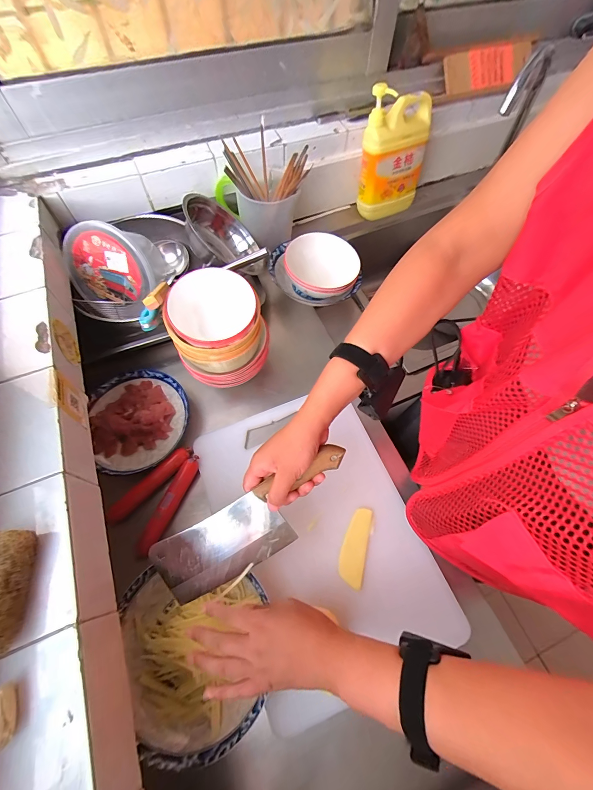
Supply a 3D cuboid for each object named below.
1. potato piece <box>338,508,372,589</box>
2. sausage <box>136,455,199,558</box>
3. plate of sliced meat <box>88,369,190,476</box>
[{"bbox_3d":[0.090,0.232,0.495,0.035,0.010,0.110,14,65,6],"label":"potato piece"},{"bbox_3d":[-0.206,0.177,0.515,0.036,0.026,0.167,26,67,12],"label":"sausage"},{"bbox_3d":[-0.280,0.043,0.572,0.167,0.025,0.184,-14,65,-7],"label":"plate of sliced meat"}]

